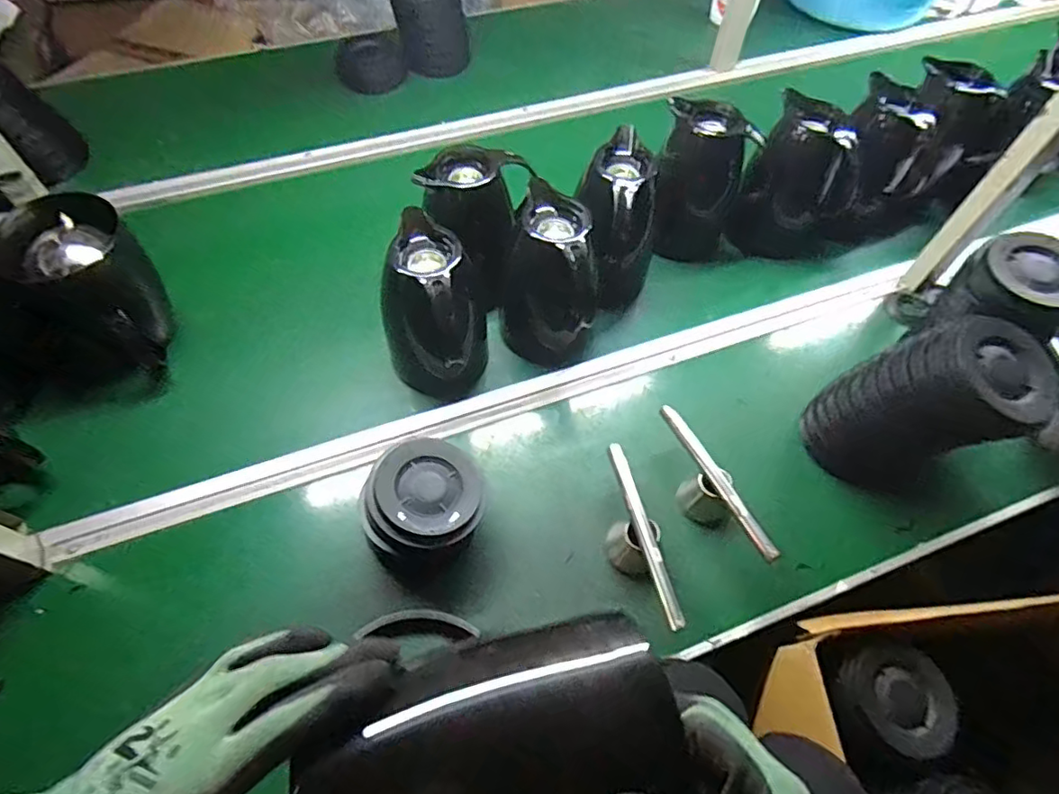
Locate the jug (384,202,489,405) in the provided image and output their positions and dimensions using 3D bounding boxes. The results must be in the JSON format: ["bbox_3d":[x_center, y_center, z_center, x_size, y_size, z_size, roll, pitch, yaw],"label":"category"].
[{"bbox_3d":[-0.110,-0.092,0.712,0.100,0.218,0.101,28,62,14],"label":"jug"}]

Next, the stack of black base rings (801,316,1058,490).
[{"bbox_3d":[0.425,0.023,0.652,0.158,0.225,0.108,8,59,3],"label":"stack of black base rings"}]

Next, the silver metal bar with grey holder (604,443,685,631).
[{"bbox_3d":[0.113,0.156,0.644,0.047,0.065,0.202,-13,60,-10],"label":"silver metal bar with grey holder"}]

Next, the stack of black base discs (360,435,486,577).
[{"bbox_3d":[-0.112,0.120,0.639,0.115,0.088,0.125,30,63,15],"label":"stack of black base discs"}]

